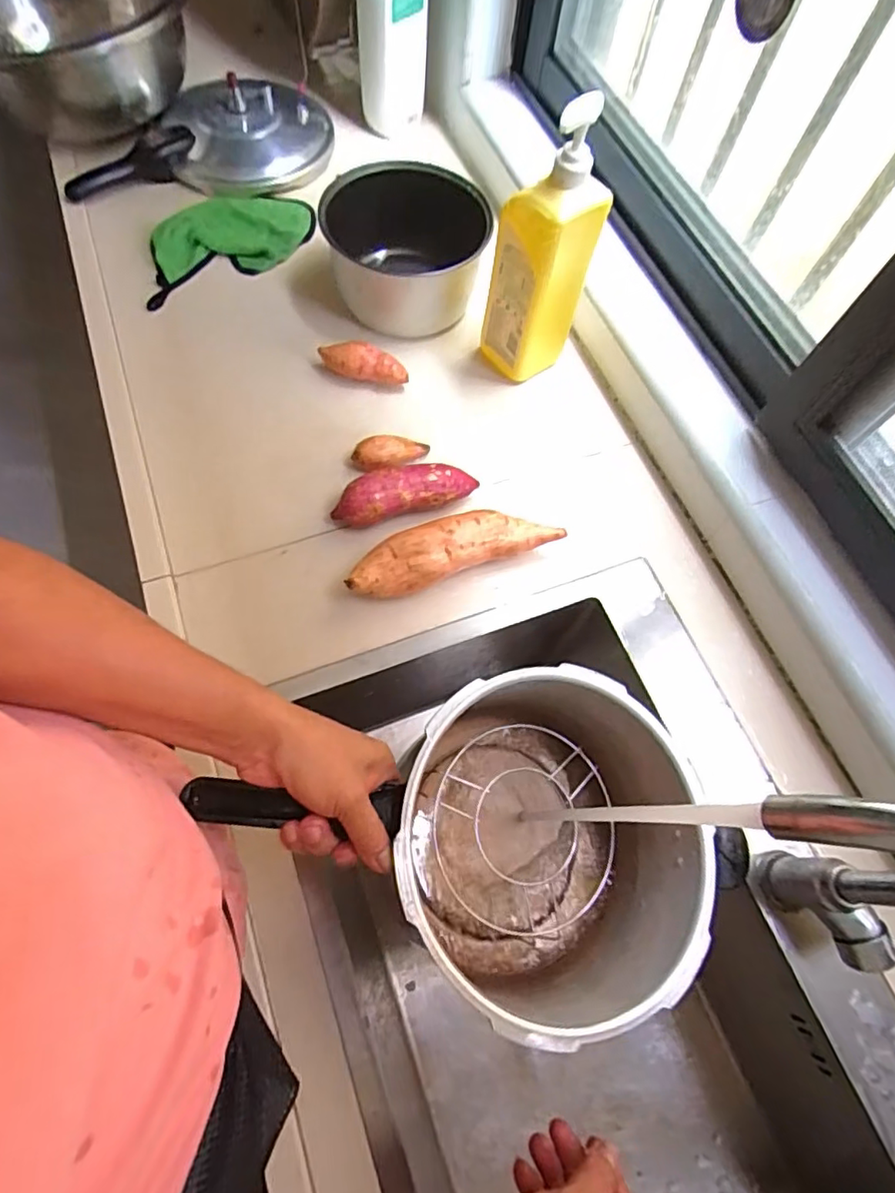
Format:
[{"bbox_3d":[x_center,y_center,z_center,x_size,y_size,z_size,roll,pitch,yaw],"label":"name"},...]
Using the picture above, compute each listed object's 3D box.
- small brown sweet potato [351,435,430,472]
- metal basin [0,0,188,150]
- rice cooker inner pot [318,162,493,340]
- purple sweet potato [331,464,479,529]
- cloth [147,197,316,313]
[{"bbox_3d":[-0.063,-0.158,0.660,0.085,0.033,0.038,-7,67,-6],"label":"small brown sweet potato"},{"bbox_3d":[-0.528,-0.762,0.798,0.305,0.147,0.302,1,66,-3],"label":"metal basin"},{"bbox_3d":[-0.055,-0.433,0.741,0.195,0.115,0.198,1,66,-3],"label":"rice cooker inner pot"},{"bbox_3d":[-0.047,-0.114,0.632,0.159,0.057,0.051,-18,69,-11],"label":"purple sweet potato"},{"bbox_3d":[-0.300,-0.489,0.792,0.257,0.040,0.157,-26,70,-14],"label":"cloth"}]

